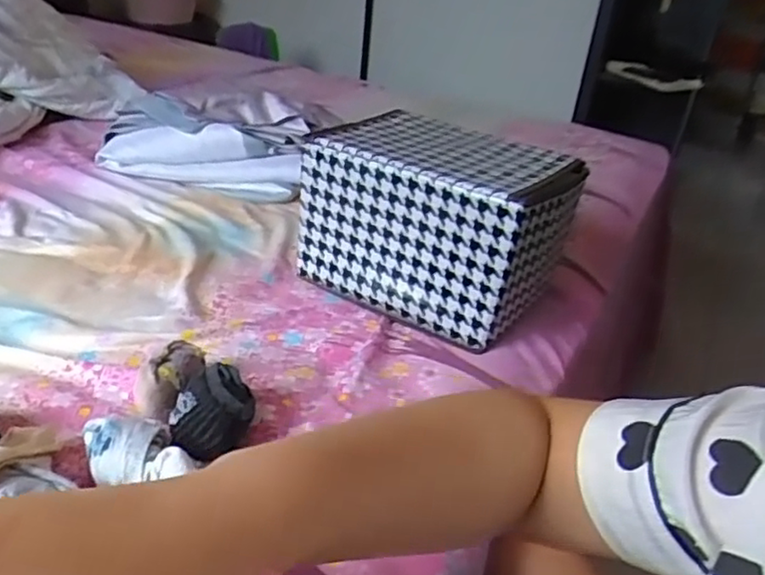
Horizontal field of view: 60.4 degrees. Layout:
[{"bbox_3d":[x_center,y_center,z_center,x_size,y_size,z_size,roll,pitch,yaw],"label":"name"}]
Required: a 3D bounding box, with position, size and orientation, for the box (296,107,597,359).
[{"bbox_3d":[0.064,-0.081,0.760,0.268,0.157,0.218,24,35,28],"label":"box"}]

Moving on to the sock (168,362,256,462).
[{"bbox_3d":[-0.132,0.101,0.516,0.055,0.049,0.080,5,30,-1],"label":"sock"}]

